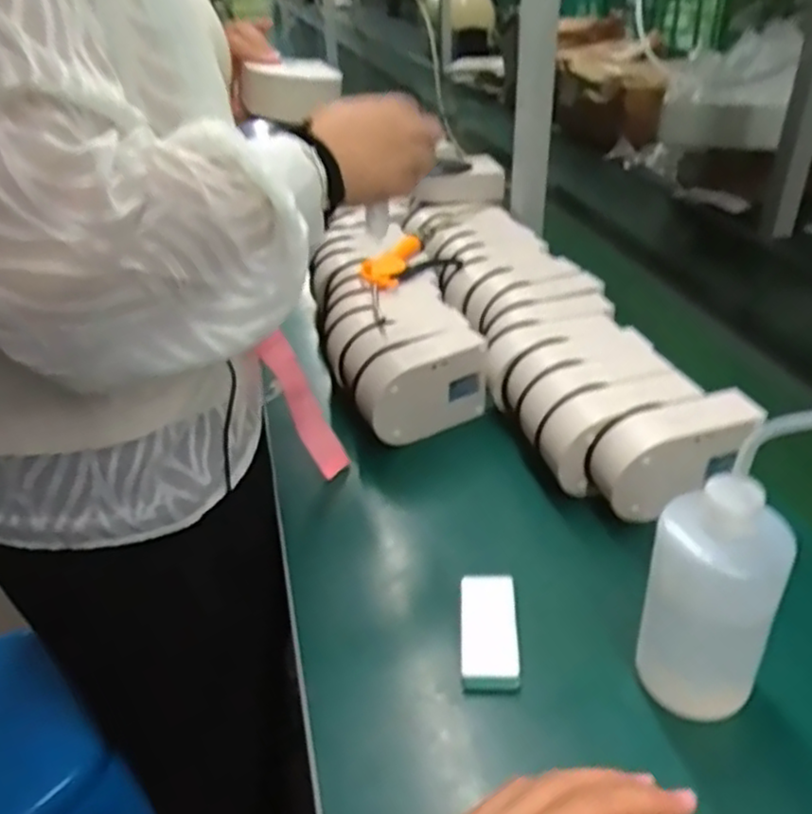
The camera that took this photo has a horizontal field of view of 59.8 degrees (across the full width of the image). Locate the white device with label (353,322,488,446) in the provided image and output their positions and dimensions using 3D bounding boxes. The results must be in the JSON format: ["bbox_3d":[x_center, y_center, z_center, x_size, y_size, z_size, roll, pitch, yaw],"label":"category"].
[{"bbox_3d":[0.017,-0.018,0.746,0.138,0.097,0.051,-19,36,-22],"label":"white device with label"}]

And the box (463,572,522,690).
[{"bbox_3d":[0.064,0.174,0.538,0.042,0.034,0.093,-1,33,5],"label":"box"}]

